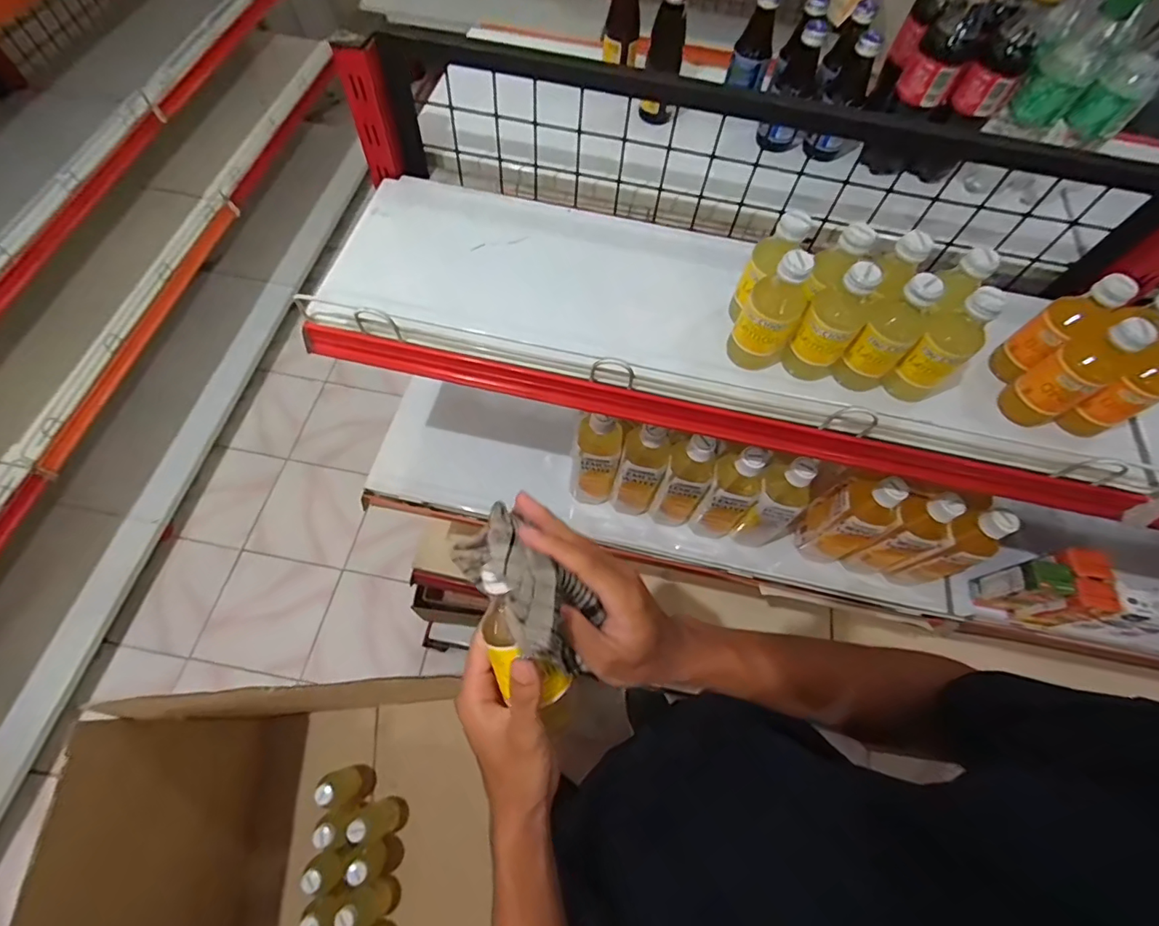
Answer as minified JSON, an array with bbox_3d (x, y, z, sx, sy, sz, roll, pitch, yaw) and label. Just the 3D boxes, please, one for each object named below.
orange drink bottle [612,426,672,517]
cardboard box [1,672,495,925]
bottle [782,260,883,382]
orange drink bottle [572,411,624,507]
[{"bbox_3d":[0.085,0.007,0.713,0.059,0.202,0.059,2,64,-3],"label":"orange drink bottle"},{"bbox_3d":[-0.348,0.527,0.683,0.370,0.474,0.403,-3,64,-5],"label":"cardboard box"},{"bbox_3d":[0.247,-0.136,0.505,0.052,0.136,0.064,38,67,14],"label":"bottle"},{"bbox_3d":[0.023,-0.002,0.713,0.065,0.187,0.055,4,64,-2],"label":"orange drink bottle"}]

